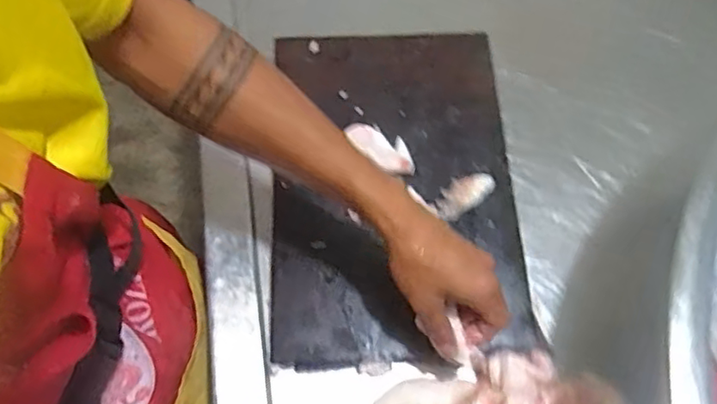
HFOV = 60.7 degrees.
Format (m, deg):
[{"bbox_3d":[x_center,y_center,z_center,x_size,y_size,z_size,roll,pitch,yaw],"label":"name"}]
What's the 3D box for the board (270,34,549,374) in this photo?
[{"bbox_3d":[0.037,-0.018,0.651,0.253,0.033,0.370,-1,68,-1],"label":"board"}]

